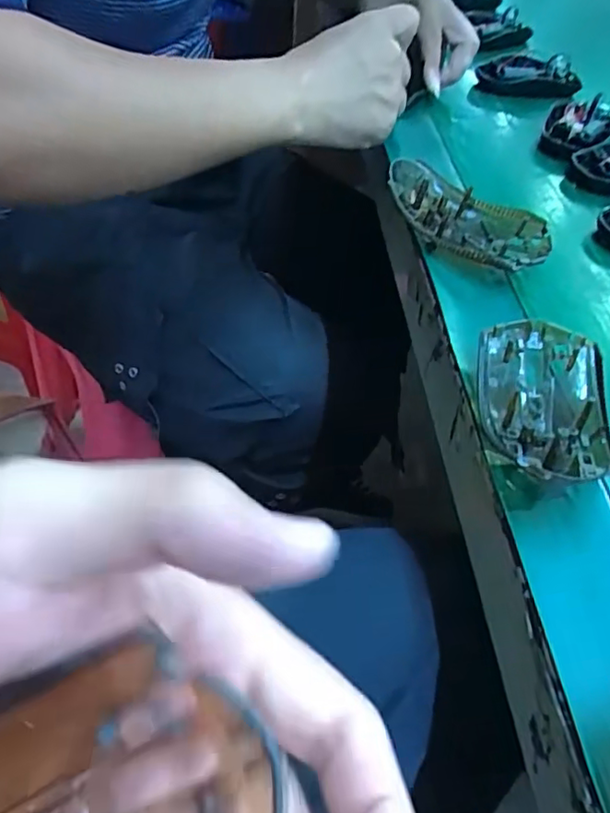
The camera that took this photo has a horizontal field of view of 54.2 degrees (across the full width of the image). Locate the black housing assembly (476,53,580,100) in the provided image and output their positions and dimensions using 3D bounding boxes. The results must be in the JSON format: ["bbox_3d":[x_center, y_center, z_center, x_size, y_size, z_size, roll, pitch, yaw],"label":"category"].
[{"bbox_3d":[0.221,-0.320,0.579,0.103,0.027,0.045,-4,50,-8],"label":"black housing assembly"}]

